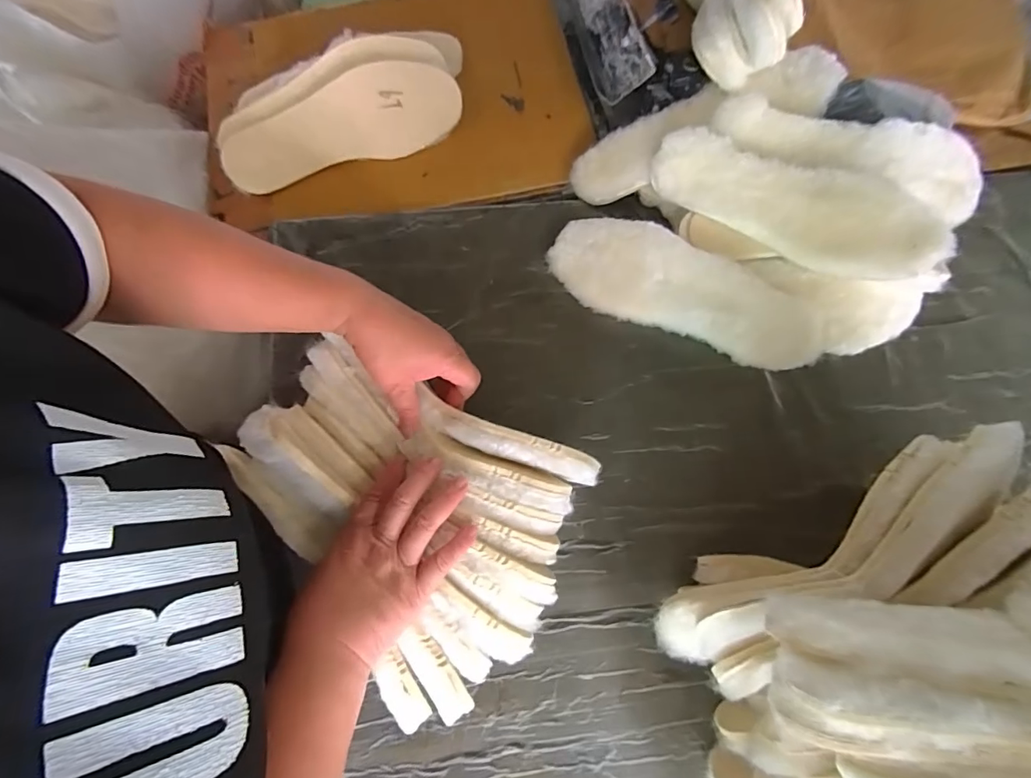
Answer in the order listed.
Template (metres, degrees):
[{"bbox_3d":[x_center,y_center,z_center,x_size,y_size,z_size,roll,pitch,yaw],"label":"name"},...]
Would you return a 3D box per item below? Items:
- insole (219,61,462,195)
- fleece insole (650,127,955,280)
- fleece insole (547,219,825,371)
[{"bbox_3d":[-0.205,-0.310,0.566,0.276,0.014,0.092,-17,119,-4],"label":"insole"},{"bbox_3d":[0.271,-0.179,0.471,0.274,0.028,0.093,22,99,15],"label":"fleece insole"},{"bbox_3d":[0.174,-0.106,0.505,0.280,0.023,0.098,21,105,9],"label":"fleece insole"}]

